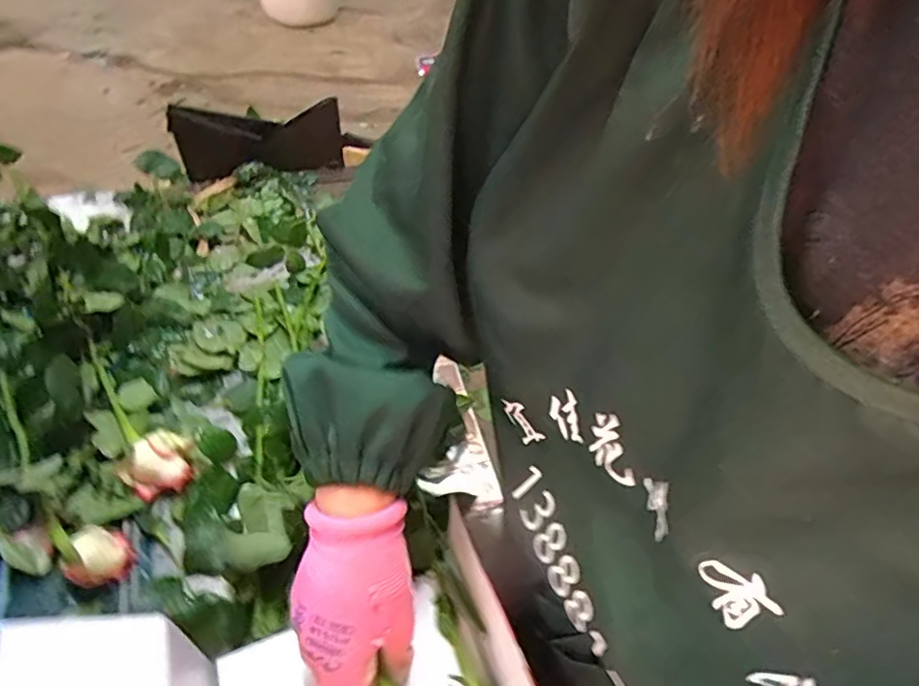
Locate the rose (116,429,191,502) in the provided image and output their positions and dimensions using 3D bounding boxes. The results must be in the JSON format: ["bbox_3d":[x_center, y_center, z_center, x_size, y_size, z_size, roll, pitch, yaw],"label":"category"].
[{"bbox_3d":[-0.302,0.121,0.571,0.065,0.046,0.053,-13,52,-17],"label":"rose"}]

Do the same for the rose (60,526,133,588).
[{"bbox_3d":[-0.318,0.189,0.505,0.043,0.037,0.049,32,54,21],"label":"rose"}]

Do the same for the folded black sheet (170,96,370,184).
[{"bbox_3d":[-0.294,-0.311,0.890,0.256,0.118,0.049,-15,52,-18],"label":"folded black sheet"}]

